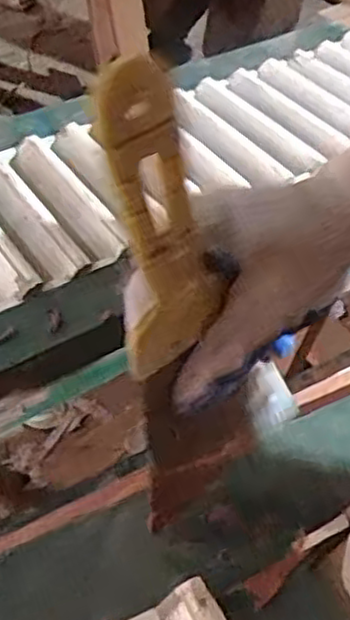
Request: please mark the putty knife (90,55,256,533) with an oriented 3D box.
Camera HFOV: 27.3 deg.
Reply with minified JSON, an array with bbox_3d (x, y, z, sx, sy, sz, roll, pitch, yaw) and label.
[{"bbox_3d":[0.000,0.000,0.300,0.057,0.204,0.017,-24,36,-22],"label":"putty knife"}]

